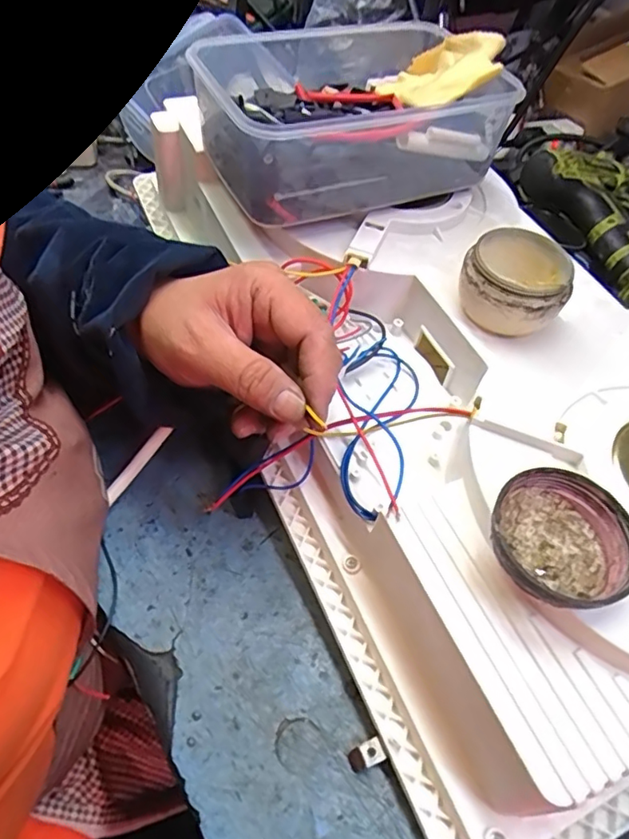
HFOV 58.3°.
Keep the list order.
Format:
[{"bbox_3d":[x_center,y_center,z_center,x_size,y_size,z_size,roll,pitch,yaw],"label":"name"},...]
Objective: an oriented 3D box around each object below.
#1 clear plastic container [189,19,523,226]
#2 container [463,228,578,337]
[{"bbox_3d":[0.027,-0.202,0.387,0.193,0.080,0.109,-20,54,-21],"label":"clear plastic container"},{"bbox_3d":[0.121,-0.081,0.342,0.059,0.038,0.063,3,49,-3],"label":"container"}]

